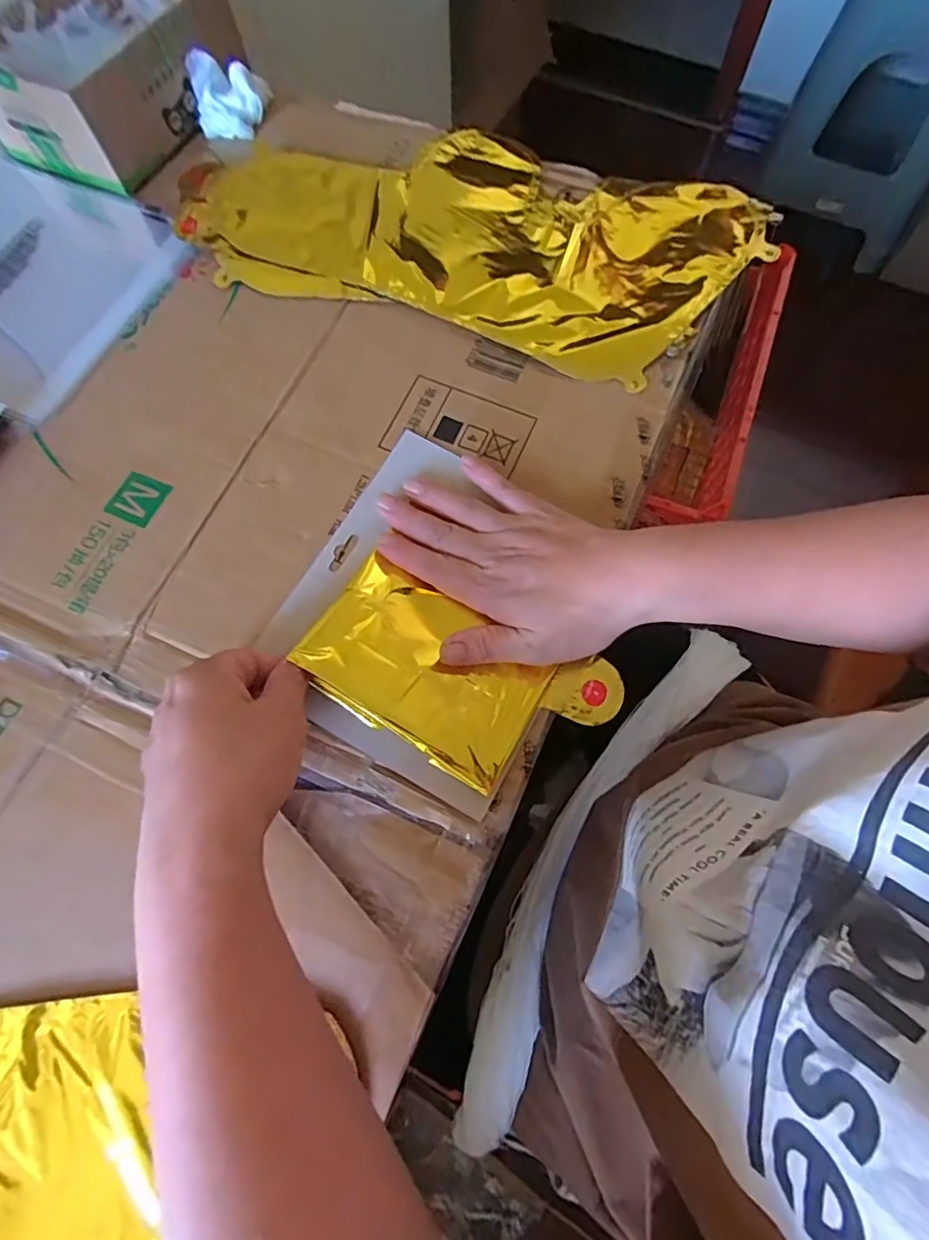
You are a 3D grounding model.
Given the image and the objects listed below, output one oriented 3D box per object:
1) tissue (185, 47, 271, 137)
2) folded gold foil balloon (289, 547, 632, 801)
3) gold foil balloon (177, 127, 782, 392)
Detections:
[{"bbox_3d":[-0.195,-0.438,0.474,0.056,0.038,0.050,0,70,2],"label":"tissue"},{"bbox_3d":[-0.004,0.033,0.329,0.167,0.017,0.094,30,65,3],"label":"folded gold foil balloon"},{"bbox_3d":[0.000,-0.299,0.430,0.417,0.020,0.193,17,72,8],"label":"gold foil balloon"}]

